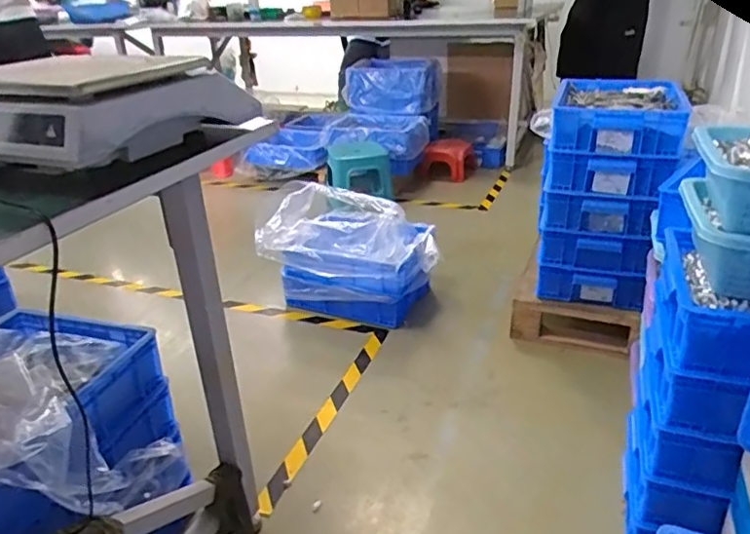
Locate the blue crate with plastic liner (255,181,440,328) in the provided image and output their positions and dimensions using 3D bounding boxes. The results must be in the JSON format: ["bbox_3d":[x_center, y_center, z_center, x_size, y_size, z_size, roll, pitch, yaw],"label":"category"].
[{"bbox_3d":[-0.069,-0.034,1.822,0.512,0.330,0.328,2,27,8],"label":"blue crate with plastic liner"}]

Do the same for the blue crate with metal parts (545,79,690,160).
[{"bbox_3d":[0.639,-0.404,1.540,0.311,0.113,0.391,8,28,19],"label":"blue crate with metal parts"}]

